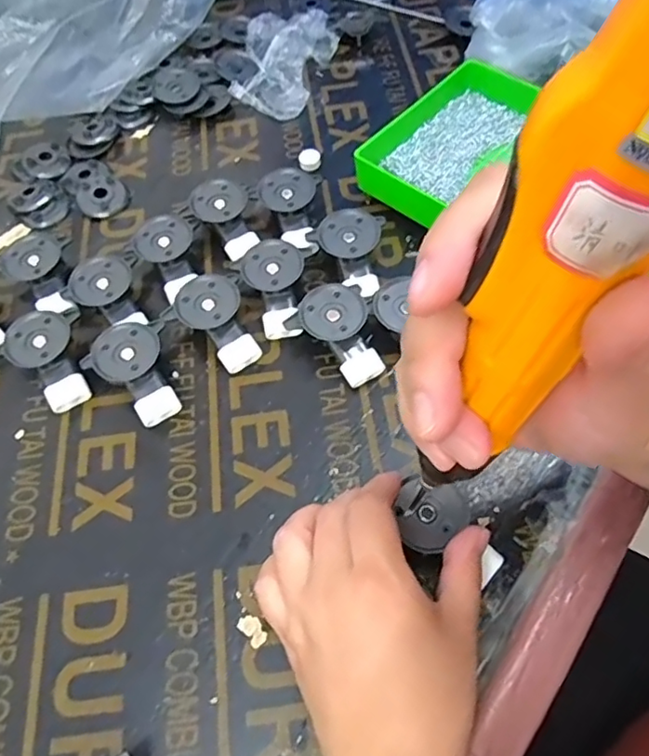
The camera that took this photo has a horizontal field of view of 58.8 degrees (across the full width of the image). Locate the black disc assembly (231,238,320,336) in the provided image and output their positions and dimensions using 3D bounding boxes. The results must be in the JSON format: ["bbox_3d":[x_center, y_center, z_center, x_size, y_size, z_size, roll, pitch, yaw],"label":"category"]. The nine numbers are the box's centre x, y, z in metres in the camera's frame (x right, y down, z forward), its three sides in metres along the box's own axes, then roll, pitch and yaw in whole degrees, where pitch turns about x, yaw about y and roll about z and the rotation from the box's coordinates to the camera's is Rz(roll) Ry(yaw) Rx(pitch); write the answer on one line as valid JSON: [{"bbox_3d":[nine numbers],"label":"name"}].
[{"bbox_3d":[-0.036,-0.064,0.402,0.050,0.031,0.072,4,61,6],"label":"black disc assembly"}]

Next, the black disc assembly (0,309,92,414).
[{"bbox_3d":[-0.183,-0.010,0.382,0.045,0.030,0.064,-13,61,-4],"label":"black disc assembly"}]

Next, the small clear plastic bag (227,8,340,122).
[{"bbox_3d":[-0.039,-0.293,0.530,0.084,0.025,0.123,8,61,8],"label":"small clear plastic bag"}]

